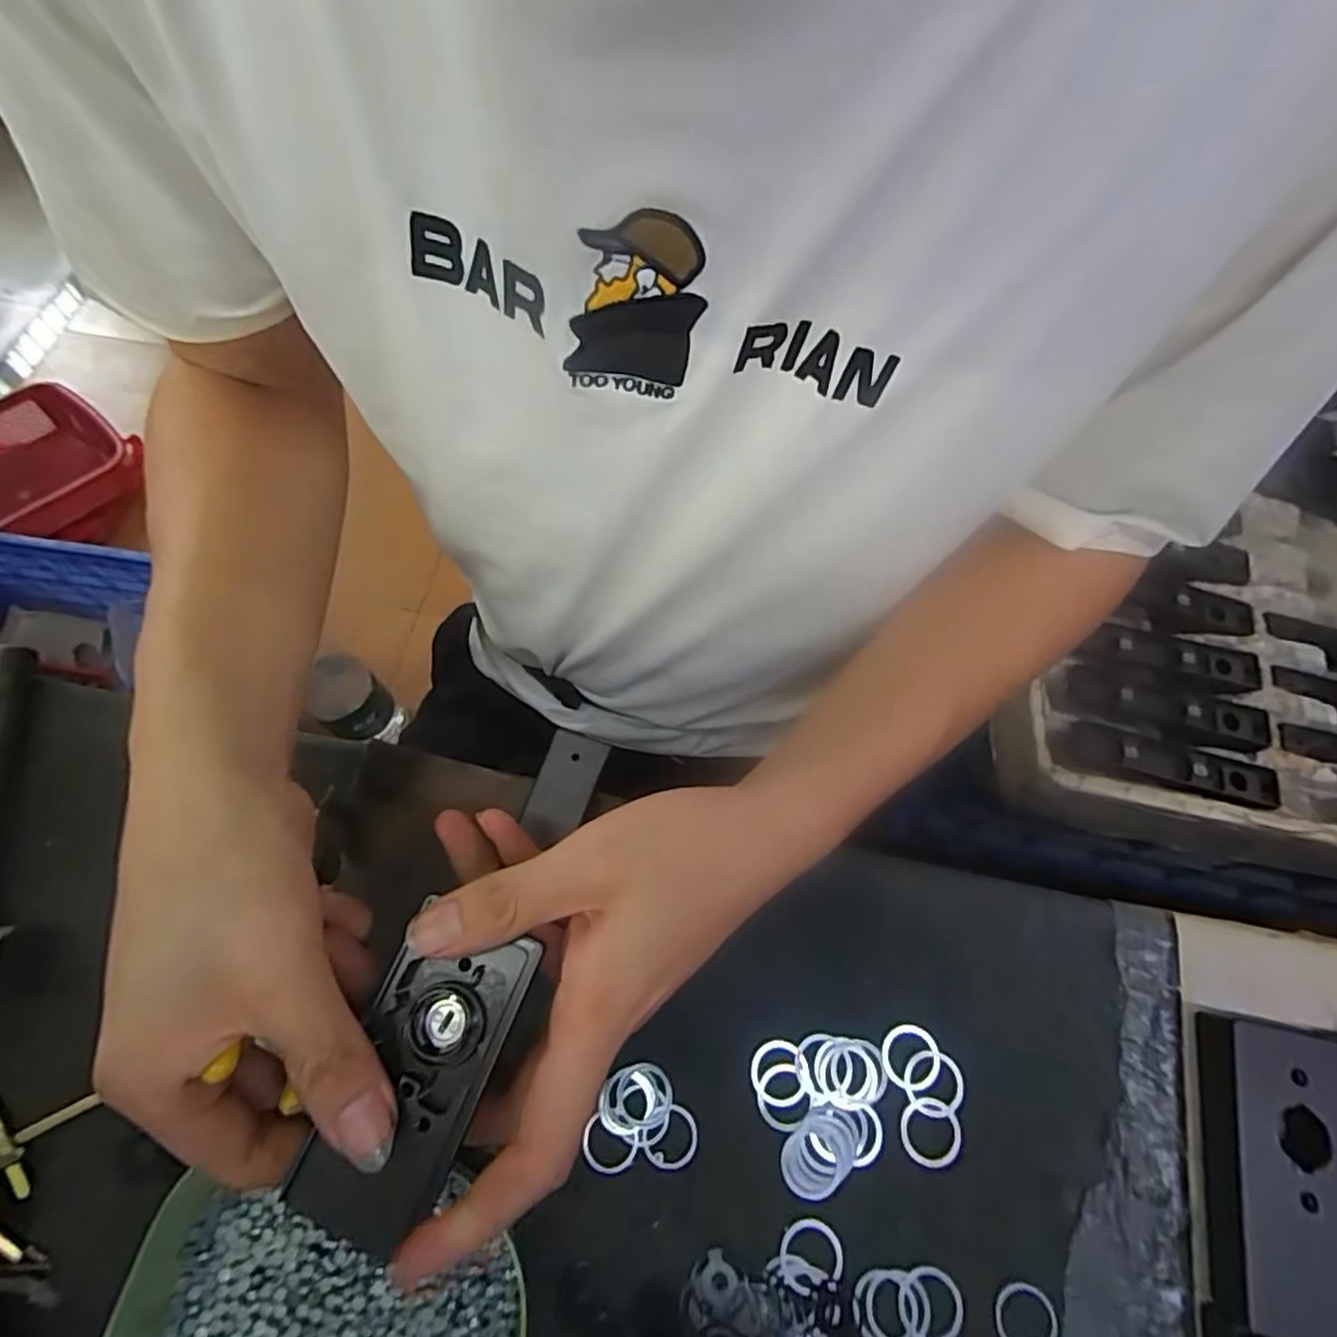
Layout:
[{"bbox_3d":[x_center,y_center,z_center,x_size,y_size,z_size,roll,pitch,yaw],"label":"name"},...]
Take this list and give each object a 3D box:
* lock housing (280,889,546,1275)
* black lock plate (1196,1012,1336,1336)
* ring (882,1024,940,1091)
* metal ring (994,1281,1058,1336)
[{"bbox_3d":[-0.087,0.141,0.244,0.048,0.014,0.101,22,69,11],"label":"lock housing"},{"bbox_3d":[0.244,0.201,0.279,0.050,0.029,0.103,12,67,5],"label":"black lock plate"},{"bbox_3d":[0.107,0.172,0.309,0.025,0.004,0.025,0,66,0],"label":"ring"},{"bbox_3d":[0.141,0.257,0.274,0.025,0.004,0.023,0,66,0],"label":"metal ring"}]

